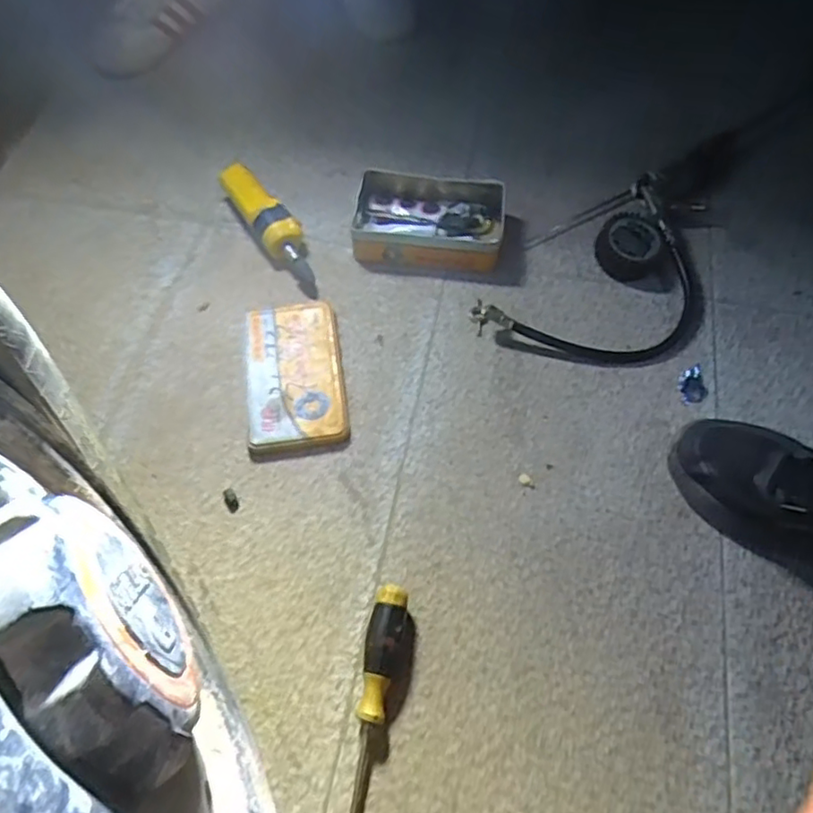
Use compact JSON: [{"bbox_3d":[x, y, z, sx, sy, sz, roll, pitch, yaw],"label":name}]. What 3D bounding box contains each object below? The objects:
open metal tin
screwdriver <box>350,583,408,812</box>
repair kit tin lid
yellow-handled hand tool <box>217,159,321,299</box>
[{"bbox_3d":[0.025,-0.211,0.732,0.170,0.046,0.107,6,63,4],"label":"open metal tin"},{"bbox_3d":[-0.027,0.242,0.499,0.027,0.028,0.199,8,63,5],"label":"screwdriver"},{"bbox_3d":[-0.116,-0.036,0.655,0.096,0.016,0.169,-9,63,-4],"label":"repair kit tin lid"},{"bbox_3d":[-0.154,-0.209,0.734,0.047,0.044,0.198,-32,67,-15],"label":"yellow-handled hand tool"}]

